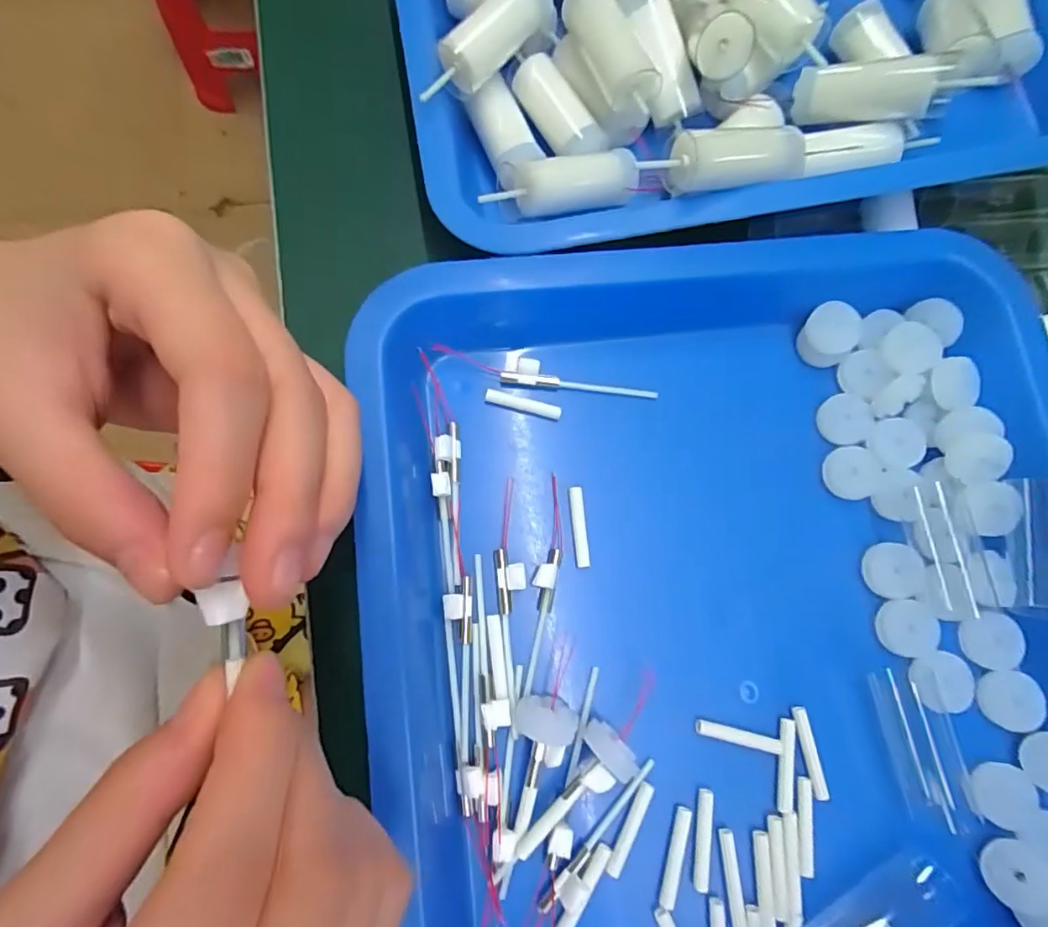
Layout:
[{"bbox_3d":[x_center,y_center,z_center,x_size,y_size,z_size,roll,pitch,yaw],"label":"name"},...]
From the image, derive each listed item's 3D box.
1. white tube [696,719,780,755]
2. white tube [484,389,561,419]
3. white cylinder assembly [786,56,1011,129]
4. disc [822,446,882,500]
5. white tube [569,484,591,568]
[{"bbox_3d":[0.076,0.097,0.195,0.031,0.004,0.005,15,78,-1],"label":"white tube"},{"bbox_3d":[0.000,-0.023,0.217,0.030,0.005,0.005,13,78,-1],"label":"white tube"},{"bbox_3d":[0.143,-0.147,0.217,0.067,0.015,0.016,9,75,23],"label":"white cylinder assembly"},{"bbox_3d":[0.132,0.004,0.220,0.021,0.004,0.020,0,75,1],"label":"disc"},{"bbox_3d":[0.021,0.024,0.210,0.006,0.007,0.030,-4,78,-5],"label":"white tube"}]

